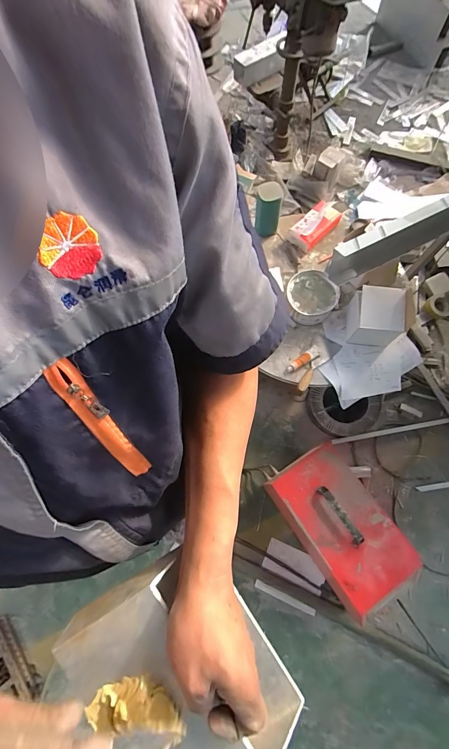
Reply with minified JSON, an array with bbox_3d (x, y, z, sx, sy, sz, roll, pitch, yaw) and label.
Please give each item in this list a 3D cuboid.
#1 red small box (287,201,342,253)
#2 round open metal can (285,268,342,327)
[{"bbox_3d":[0.307,-0.510,1.122,0.181,0.057,0.096,-43,76,-11],"label":"red small box"},{"bbox_3d":[0.269,-0.236,1.031,0.148,0.095,0.153,0,72,2],"label":"round open metal can"}]

